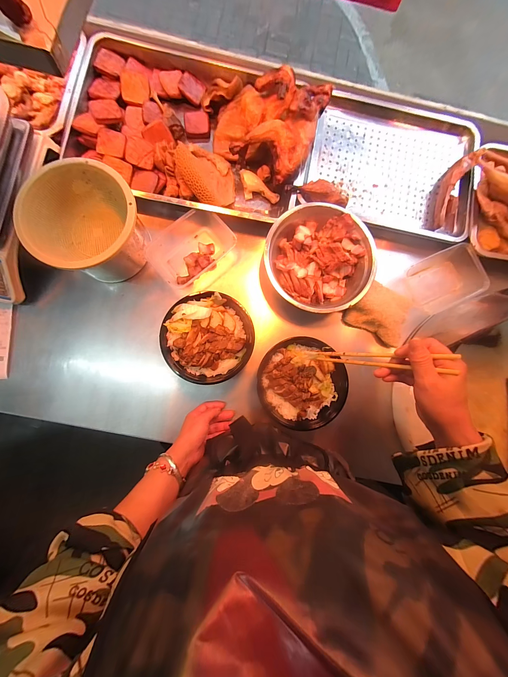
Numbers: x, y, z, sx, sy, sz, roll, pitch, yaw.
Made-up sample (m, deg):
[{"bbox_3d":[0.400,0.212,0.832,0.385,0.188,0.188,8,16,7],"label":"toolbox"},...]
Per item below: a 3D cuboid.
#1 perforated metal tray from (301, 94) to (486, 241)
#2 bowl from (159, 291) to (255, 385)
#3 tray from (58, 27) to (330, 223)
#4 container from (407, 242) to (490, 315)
[{"bbox_3d":[0.309,-0.383,0.547,0.354,0.034,0.288,12,85,-6],"label":"perforated metal tray"},{"bbox_3d":[-0.084,0.002,0.470,0.161,0.073,0.164,0,86,-7],"label":"bowl"},{"bbox_3d":[-0.125,-0.440,0.499,0.491,0.106,0.332,19,84,-5],"label":"tray"},{"bbox_3d":[0.411,-0.128,0.537,0.147,0.052,0.117,-24,89,-8],"label":"container"}]

